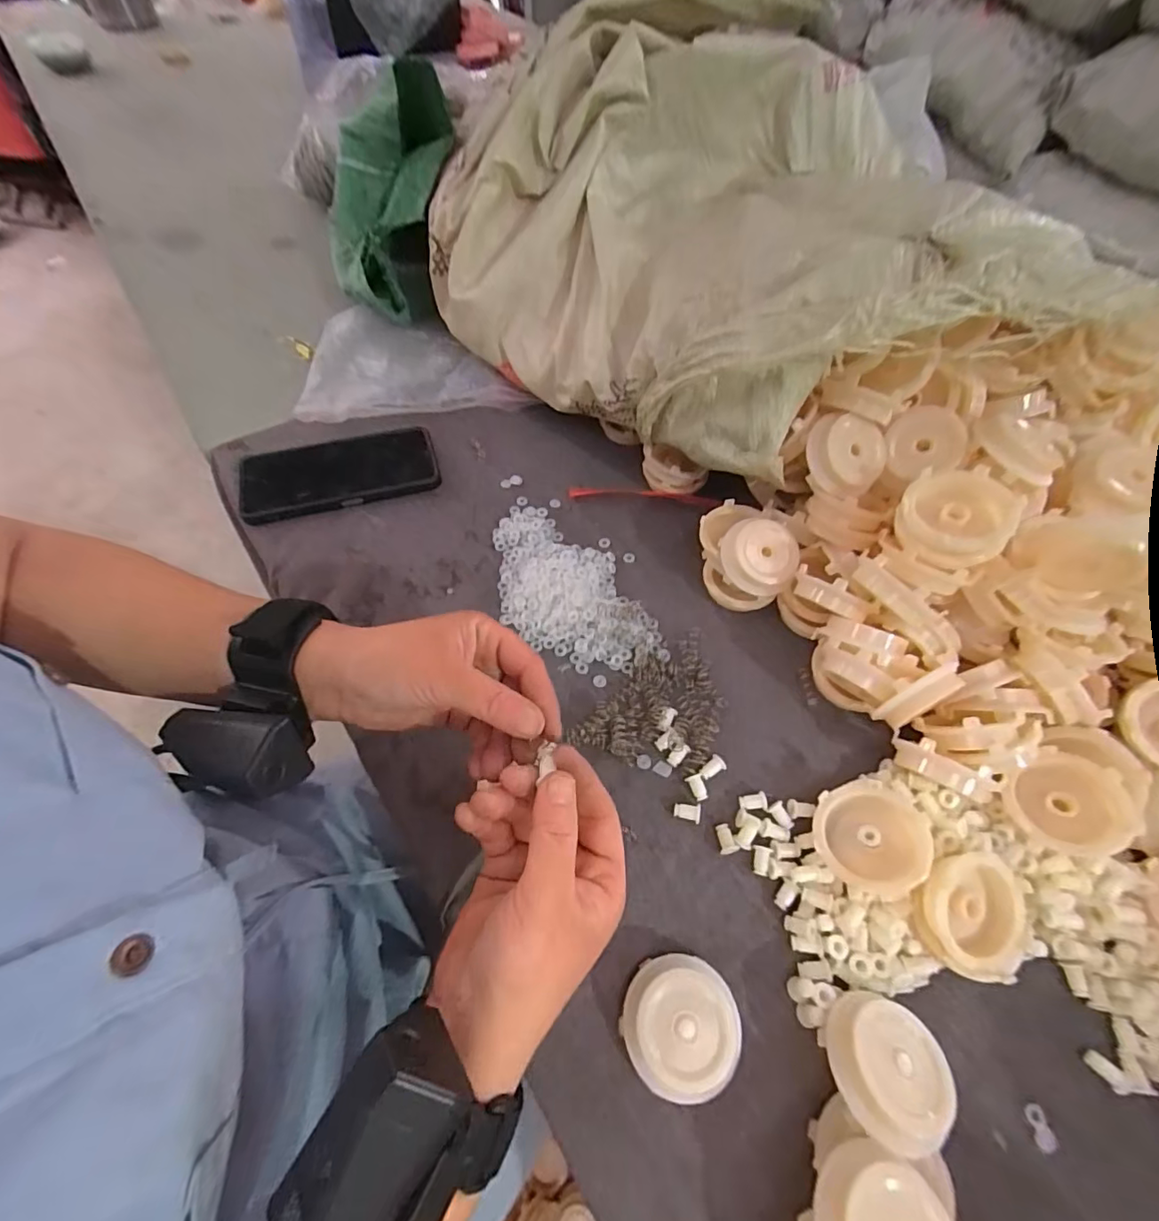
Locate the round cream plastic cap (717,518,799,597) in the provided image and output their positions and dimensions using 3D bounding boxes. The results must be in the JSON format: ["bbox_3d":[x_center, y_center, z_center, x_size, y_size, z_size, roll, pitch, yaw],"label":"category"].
[{"bbox_3d":[0.132,-0.039,0.384,0.053,0.011,0.056,-2,82,12],"label":"round cream plastic cap"}]

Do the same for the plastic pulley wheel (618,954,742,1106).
[{"bbox_3d":[0.051,0.209,0.263,0.055,0.023,0.056,1,58,-2],"label":"plastic pulley wheel"}]

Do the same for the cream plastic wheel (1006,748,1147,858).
[{"bbox_3d":[0.279,0.110,0.296,0.055,0.018,0.053,-19,58,33],"label":"cream plastic wheel"}]

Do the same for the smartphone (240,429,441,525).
[{"bbox_3d":[-0.208,-0.123,0.456,0.160,0.015,0.081,-13,59,-10],"label":"smartphone"}]

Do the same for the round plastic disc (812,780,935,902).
[{"bbox_3d":[0.169,0.132,0.303,0.059,0.021,0.059,-15,54,28],"label":"round plastic disc"}]

